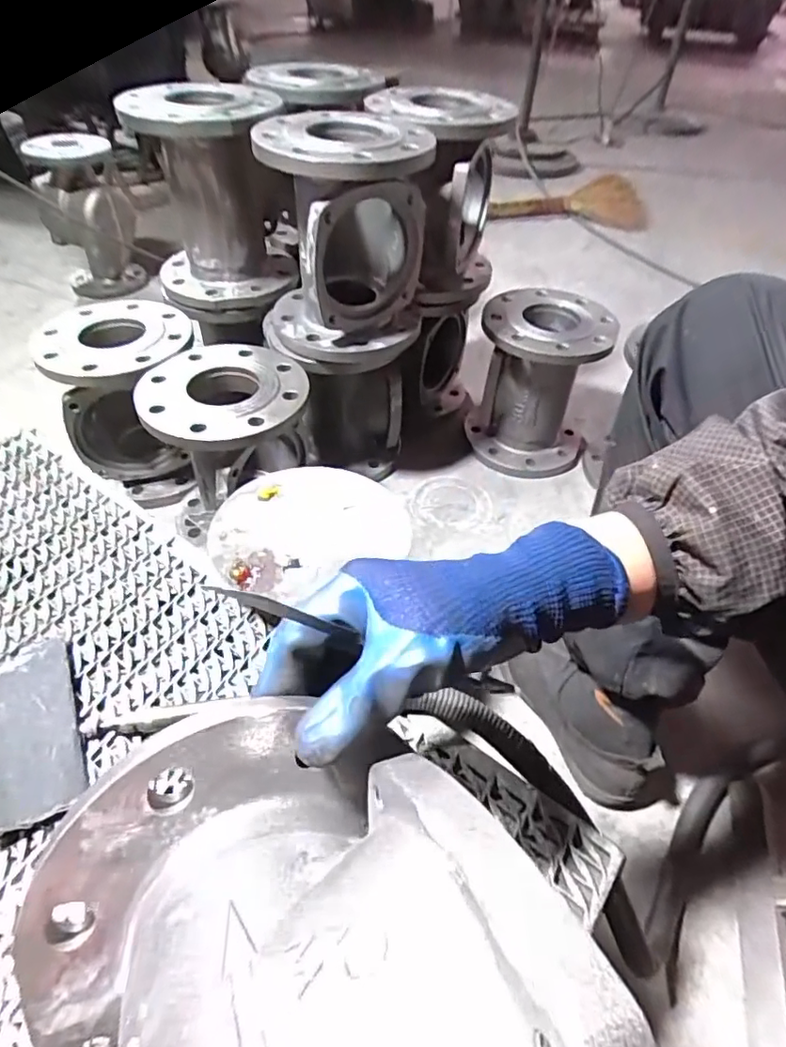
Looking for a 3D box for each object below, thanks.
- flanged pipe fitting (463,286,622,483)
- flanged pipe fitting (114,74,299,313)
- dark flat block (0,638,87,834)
[{"bbox_3d":[0.233,-0.216,0.927,0.196,0.246,0.171,1,46,-3],"label":"flanged pipe fitting"},{"bbox_3d":[-0.229,-0.414,0.755,0.184,0.256,0.234,-7,47,-10],"label":"flanged pipe fitting"},{"bbox_3d":[-0.254,0.142,0.399,0.059,0.016,0.135,-19,50,-20],"label":"dark flat block"}]

